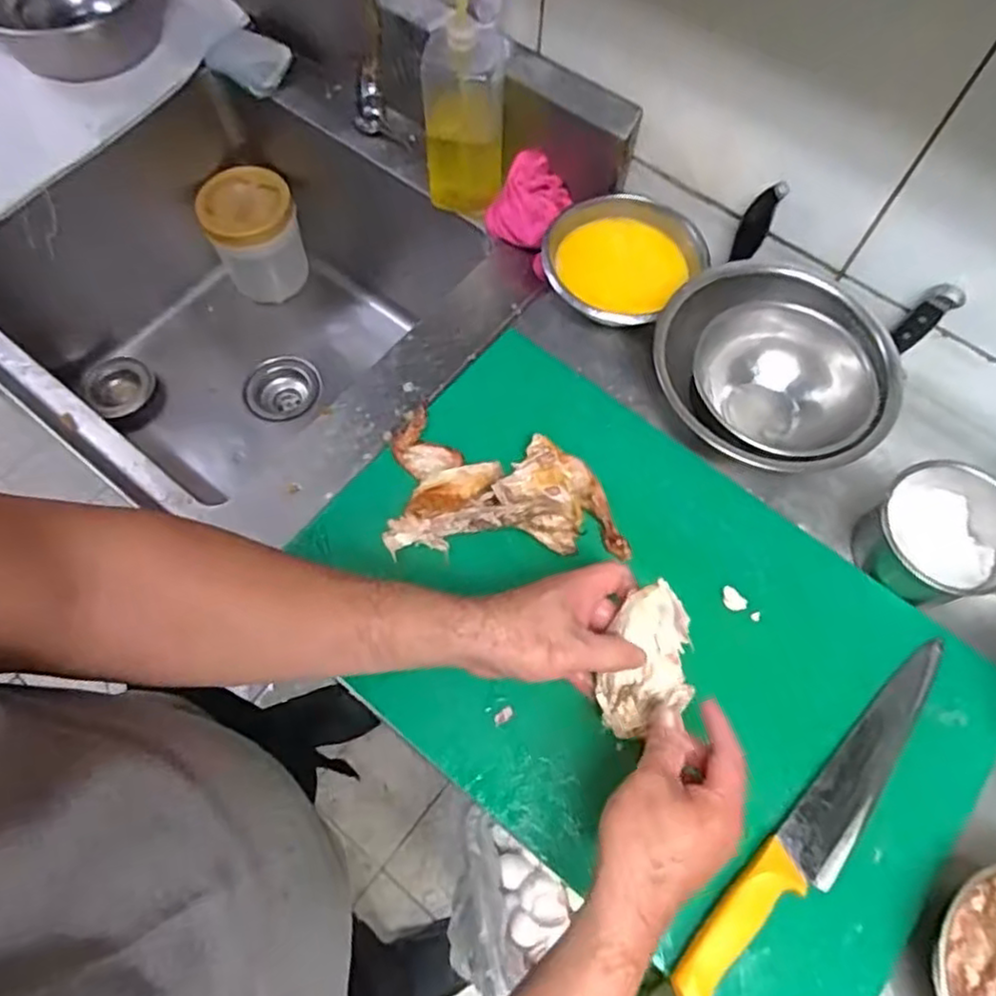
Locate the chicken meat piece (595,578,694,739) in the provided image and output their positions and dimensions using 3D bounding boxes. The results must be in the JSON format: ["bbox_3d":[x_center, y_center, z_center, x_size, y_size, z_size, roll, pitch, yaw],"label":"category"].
[{"bbox_3d":[0.113,0.121,0.515,0.065,0.031,0.122,13,106,7],"label":"chicken meat piece"}]

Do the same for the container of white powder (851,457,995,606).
[{"bbox_3d":[0.411,0.033,0.647,0.121,0.096,0.112,1,66,-2],"label":"container of white powder"}]

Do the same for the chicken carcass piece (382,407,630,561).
[{"bbox_3d":[0.005,-0.013,0.649,0.211,0.039,0.125,0,66,1],"label":"chicken carcass piece"}]

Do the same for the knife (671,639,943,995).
[{"bbox_3d":[0.264,0.254,0.554,0.362,0.028,0.051,-41,72,-15],"label":"knife"}]

